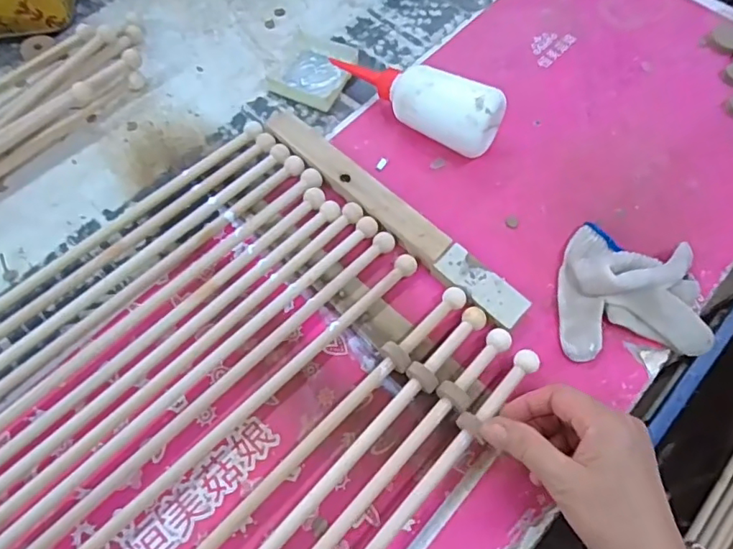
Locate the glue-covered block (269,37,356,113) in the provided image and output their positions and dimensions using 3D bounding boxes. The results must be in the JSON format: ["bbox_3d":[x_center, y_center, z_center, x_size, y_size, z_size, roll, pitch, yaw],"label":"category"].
[{"bbox_3d":[-0.054,-0.212,0.551,0.076,0.014,0.075,26,66,10],"label":"glue-covered block"}]

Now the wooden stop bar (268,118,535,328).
[{"bbox_3d":[0.017,-0.056,0.475,0.288,0.019,0.035,41,70,17],"label":"wooden stop bar"}]

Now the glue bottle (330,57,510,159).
[{"bbox_3d":[0.039,-0.169,0.507,0.179,0.063,0.055,28,67,12],"label":"glue bottle"}]

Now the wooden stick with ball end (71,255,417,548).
[{"bbox_3d":[-0.212,0.204,0.354,0.695,0.020,0.019,-41,72,-18],"label":"wooden stick with ball end"}]

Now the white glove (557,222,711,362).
[{"bbox_3d":[0.212,0.006,0.435,0.112,0.037,0.118,-1,64,-2],"label":"white glove"}]

